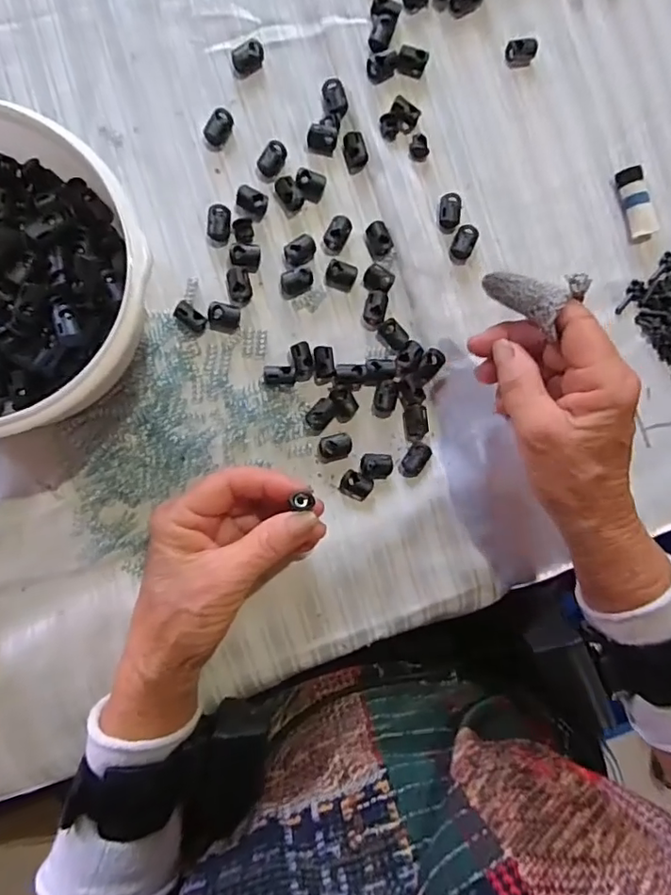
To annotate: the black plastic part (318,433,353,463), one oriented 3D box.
[{"bbox_3d":[0.000,0.000,0.352,0.021,0.011,0.016,-18,89,-8],"label":"black plastic part"}]

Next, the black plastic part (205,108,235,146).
[{"bbox_3d":[-0.074,-0.204,0.352,0.014,0.008,0.022,29,83,-5],"label":"black plastic part"}]

